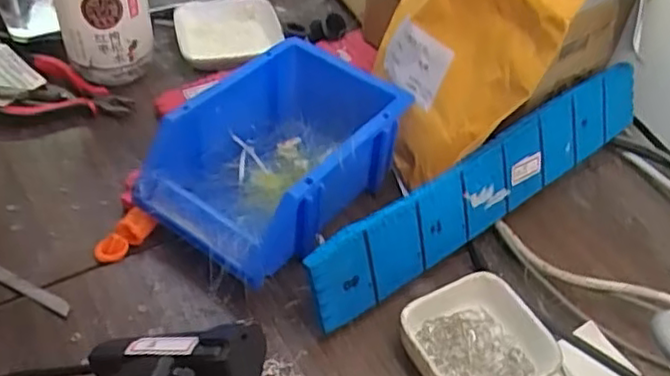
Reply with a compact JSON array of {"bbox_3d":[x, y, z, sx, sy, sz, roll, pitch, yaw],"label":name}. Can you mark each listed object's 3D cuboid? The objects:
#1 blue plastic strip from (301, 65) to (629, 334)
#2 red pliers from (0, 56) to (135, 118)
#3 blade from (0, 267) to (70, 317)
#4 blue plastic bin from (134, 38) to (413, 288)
[{"bbox_3d":[0.124,-0.005,0.507,0.346,0.069,0.011,-29,32,-29],"label":"blue plastic strip"},{"bbox_3d":[-0.235,-0.079,0.587,0.106,0.011,0.081,15,46,9],"label":"red pliers"},{"bbox_3d":[-0.215,0.068,0.460,0.082,0.004,0.009,22,55,19],"label":"blade"},{"bbox_3d":[-0.045,-0.022,0.507,0.126,0.086,0.183,32,50,23],"label":"blue plastic bin"}]

